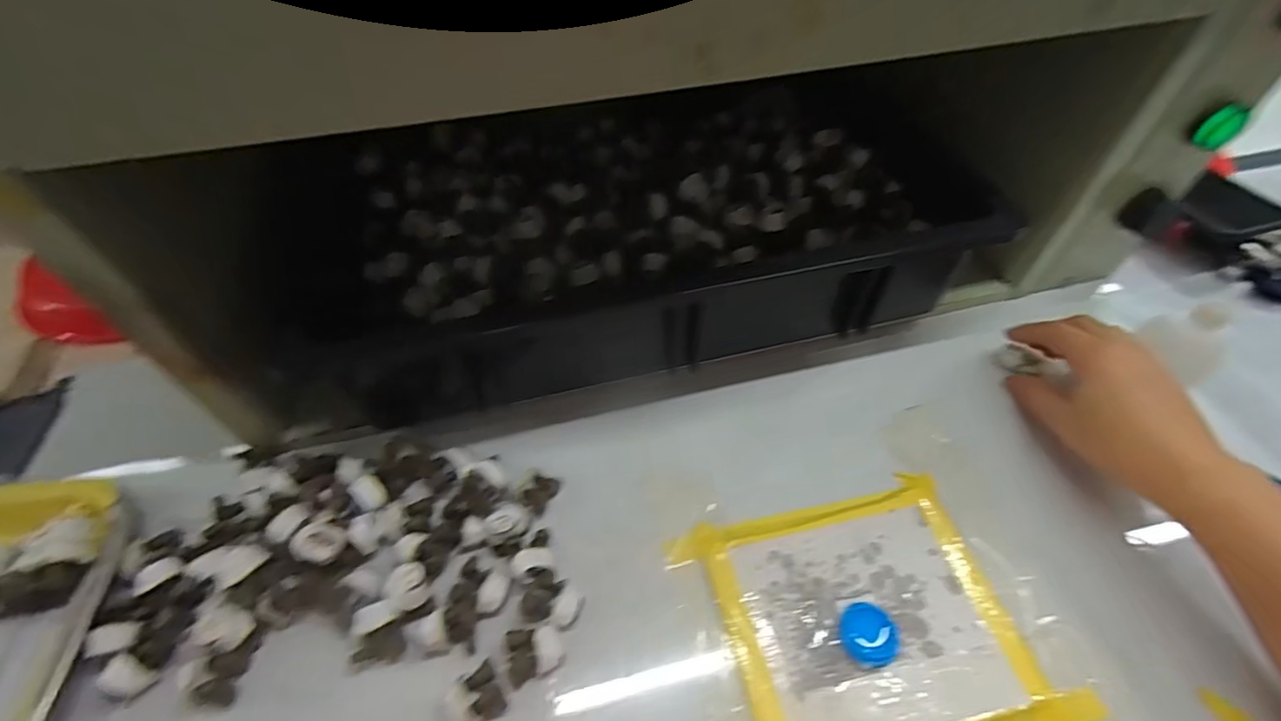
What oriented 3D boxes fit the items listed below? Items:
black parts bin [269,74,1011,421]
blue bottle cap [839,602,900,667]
[{"bbox_3d":[-0.006,-0.115,0.440,0.478,0.087,0.297,-11,52,-8],"label":"black parts bin"},{"bbox_3d":[0.119,0.142,0.290,0.028,0.010,0.029,0,51,0],"label":"blue bottle cap"}]

